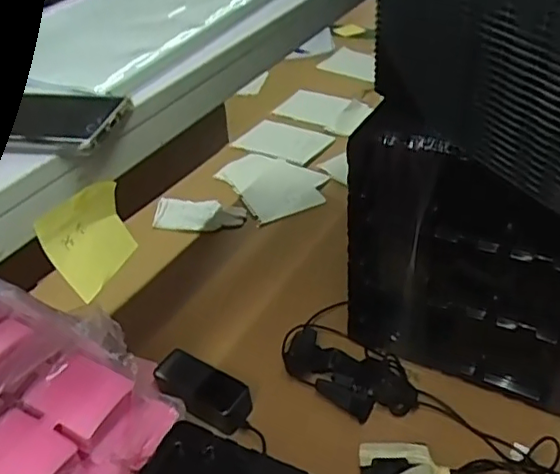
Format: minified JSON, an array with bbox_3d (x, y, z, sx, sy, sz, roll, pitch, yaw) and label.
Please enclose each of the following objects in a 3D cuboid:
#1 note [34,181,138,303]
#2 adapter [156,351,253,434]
[{"bbox_3d":[-0.149,-0.001,0.464,0.027,0.069,0.071,10,41,20],"label":"note"},{"bbox_3d":[-0.104,0.202,0.786,0.141,0.040,0.066,20,45,29],"label":"adapter"}]

